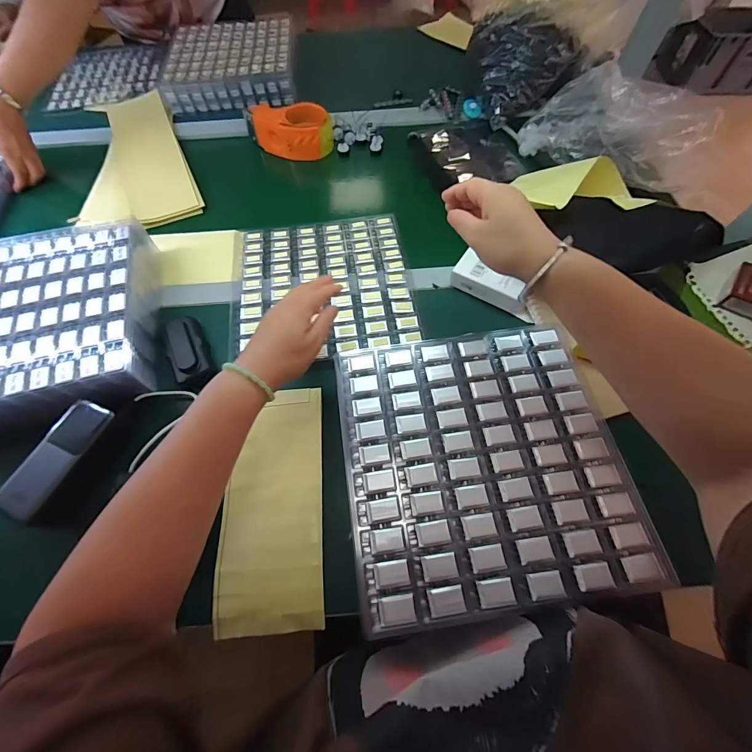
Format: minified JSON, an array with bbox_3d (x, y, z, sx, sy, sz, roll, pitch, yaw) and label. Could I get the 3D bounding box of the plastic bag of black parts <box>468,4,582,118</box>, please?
[{"bbox_3d":[0.286,-0.617,0.689,0.175,0.133,0.152,-22,64,-10],"label":"plastic bag of black parts"}]

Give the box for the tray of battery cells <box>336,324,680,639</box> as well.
[{"bbox_3d":[0.104,0.076,0.354,0.258,0.013,0.265,-8,62,-3],"label":"tray of battery cells"}]

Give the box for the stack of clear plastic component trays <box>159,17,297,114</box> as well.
[{"bbox_3d":[-0.319,-0.695,0.792,0.278,0.056,0.263,-6,62,-2],"label":"stack of clear plastic component trays"}]

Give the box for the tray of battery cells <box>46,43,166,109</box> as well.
[{"bbox_3d":[-0.617,-0.709,0.833,0.242,0.023,0.279,-6,62,-2],"label":"tray of battery cells"}]

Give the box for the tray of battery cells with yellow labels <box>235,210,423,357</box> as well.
[{"bbox_3d":[-0.082,-0.140,0.535,0.258,0.018,0.252,-8,63,-3],"label":"tray of battery cells with yellow labels"}]

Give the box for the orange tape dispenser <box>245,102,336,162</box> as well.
[{"bbox_3d":[-0.169,-0.468,0.682,0.168,0.063,0.074,0,62,1],"label":"orange tape dispenser"}]

